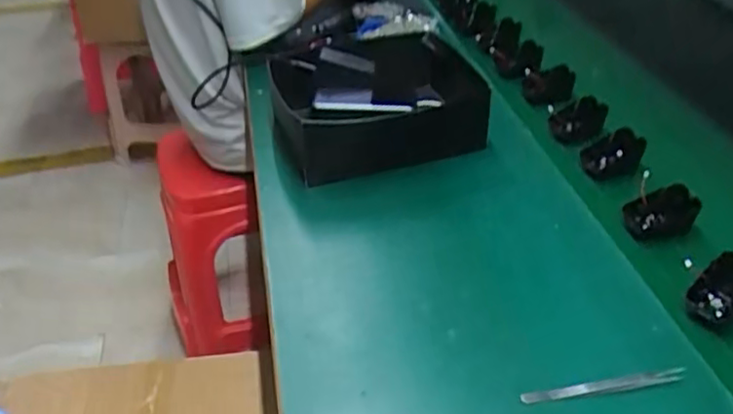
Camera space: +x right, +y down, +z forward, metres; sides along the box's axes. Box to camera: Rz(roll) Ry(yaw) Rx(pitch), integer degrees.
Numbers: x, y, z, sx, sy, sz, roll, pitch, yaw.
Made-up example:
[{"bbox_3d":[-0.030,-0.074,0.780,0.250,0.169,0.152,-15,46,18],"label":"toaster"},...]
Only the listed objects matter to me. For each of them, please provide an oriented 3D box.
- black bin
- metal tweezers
[{"bbox_3d":[0.013,-0.137,0.832,0.261,0.115,0.202,-19,41,-12],"label":"black bin"},{"bbox_3d":[0.190,0.144,0.519,0.131,0.004,0.011,-8,38,-2],"label":"metal tweezers"}]

